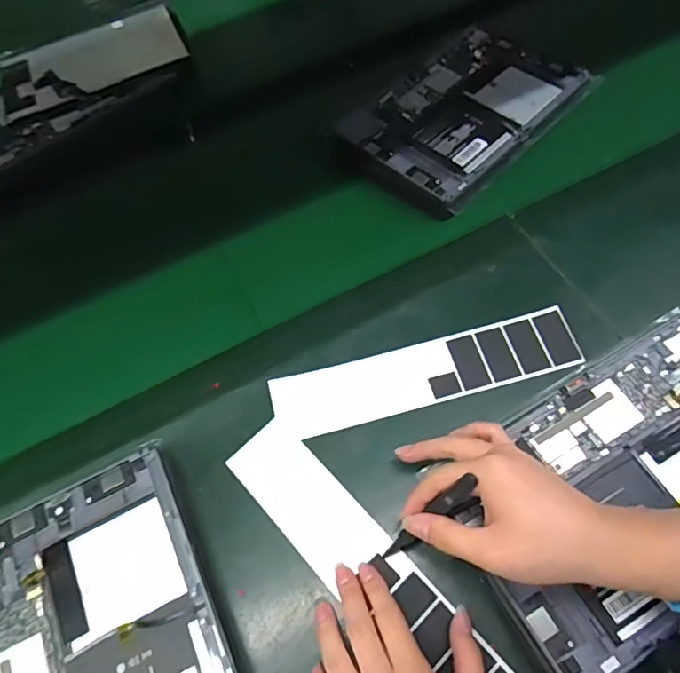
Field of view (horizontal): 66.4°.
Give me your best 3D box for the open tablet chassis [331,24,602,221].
[{"bbox_3d":[0.139,-0.251,0.583,0.256,0.022,0.172,-42,66,-18],"label":"open tablet chassis"}]

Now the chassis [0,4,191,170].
[{"bbox_3d":[-0.341,-0.336,0.678,0.299,0.029,0.182,-30,63,-13],"label":"chassis"}]

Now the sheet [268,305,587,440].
[{"bbox_3d":[0.076,0.032,0.459,0.266,0.007,0.057,-15,67,-3],"label":"sheet"}]

